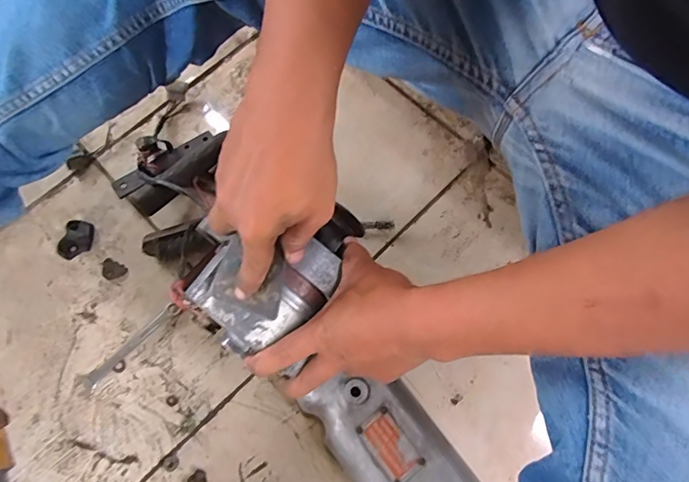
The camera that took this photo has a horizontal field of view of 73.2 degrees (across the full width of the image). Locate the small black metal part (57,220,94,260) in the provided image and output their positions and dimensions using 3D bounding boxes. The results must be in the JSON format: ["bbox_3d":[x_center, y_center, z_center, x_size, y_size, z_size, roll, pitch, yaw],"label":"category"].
[{"bbox_3d":[-0.371,-0.003,0.642,0.039,0.013,0.057,13,68,4],"label":"small black metal part"}]

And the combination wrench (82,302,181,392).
[{"bbox_3d":[-0.269,0.131,0.589,0.018,0.009,0.139,42,73,15],"label":"combination wrench"}]

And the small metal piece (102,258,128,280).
[{"bbox_3d":[-0.314,0.040,0.628,0.037,0.004,0.026,25,69,9],"label":"small metal piece"}]

